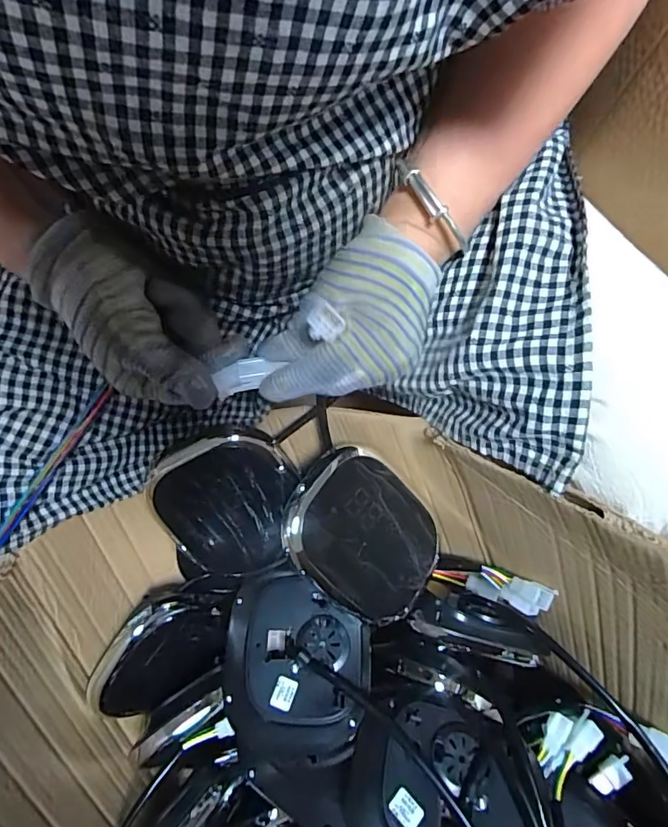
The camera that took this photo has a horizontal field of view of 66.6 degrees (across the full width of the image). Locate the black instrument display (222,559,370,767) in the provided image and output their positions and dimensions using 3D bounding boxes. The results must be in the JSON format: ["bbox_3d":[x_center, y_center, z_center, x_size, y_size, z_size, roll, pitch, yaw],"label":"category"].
[{"bbox_3d":[-0.032,0.209,0.412,0.120,0.050,0.152,0,74,-2],"label":"black instrument display"}]

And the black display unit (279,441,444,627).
[{"bbox_3d":[0.023,0.098,0.422,0.137,0.045,0.113,45,65,-18],"label":"black display unit"}]

